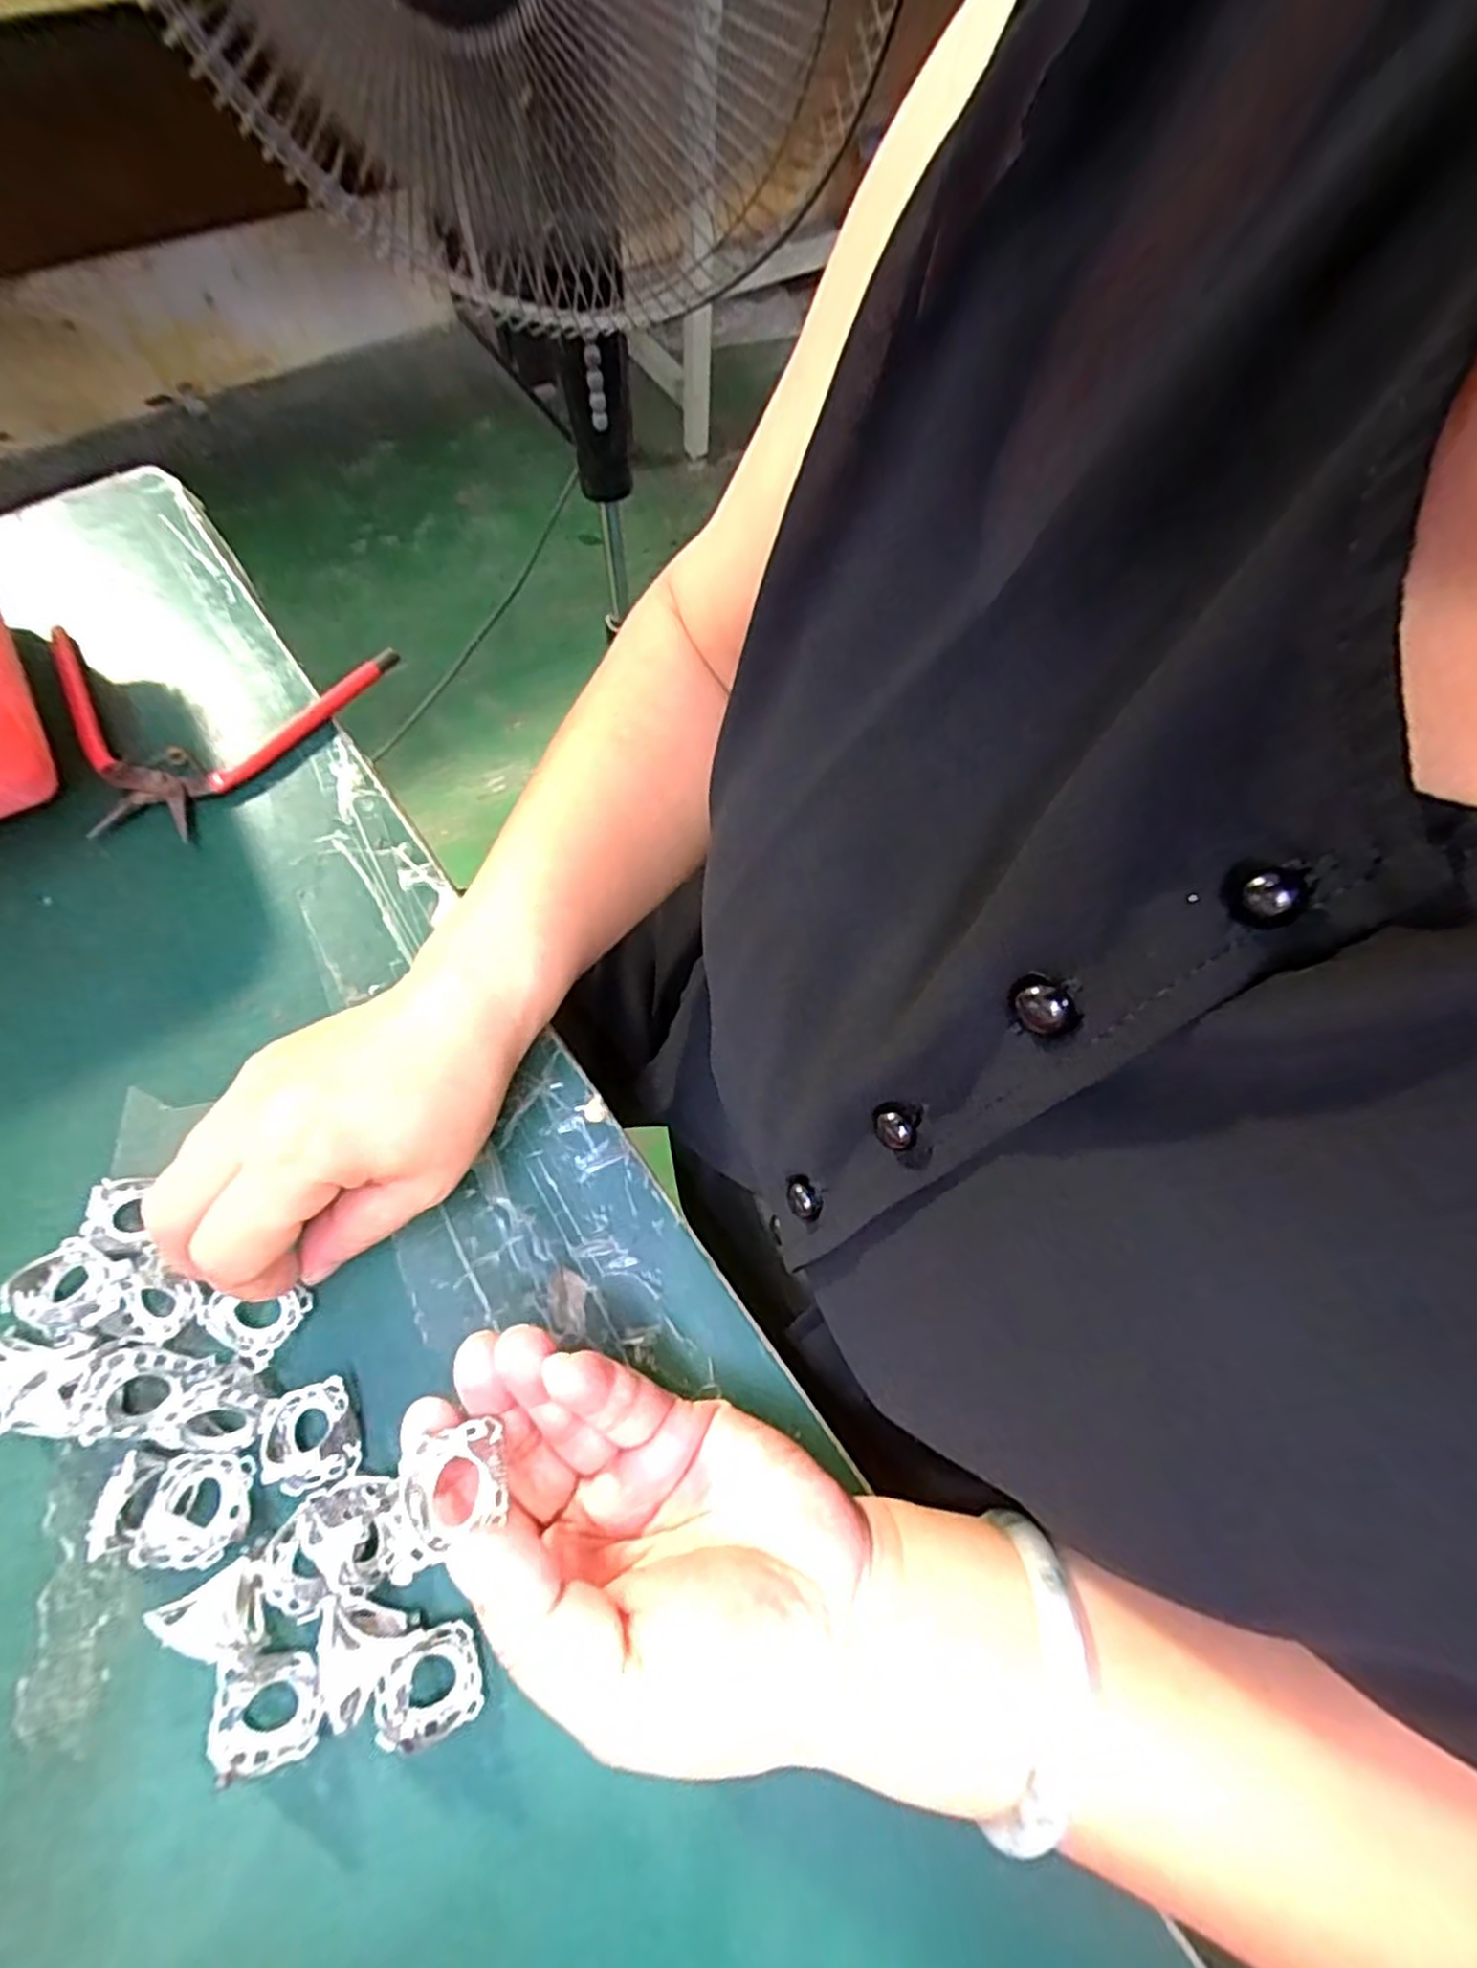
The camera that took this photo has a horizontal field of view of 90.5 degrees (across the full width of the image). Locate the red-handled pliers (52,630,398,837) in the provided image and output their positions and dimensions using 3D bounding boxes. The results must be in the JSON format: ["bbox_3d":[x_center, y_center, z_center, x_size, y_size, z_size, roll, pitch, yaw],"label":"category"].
[{"bbox_3d":[-0.252,-0.118,0.342,0.154,0.011,0.109,1,68,-2],"label":"red-handled pliers"}]

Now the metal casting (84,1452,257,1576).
[{"bbox_3d":[-0.175,0.163,0.227,0.035,0.023,0.030,3,68,-1],"label":"metal casting"}]

